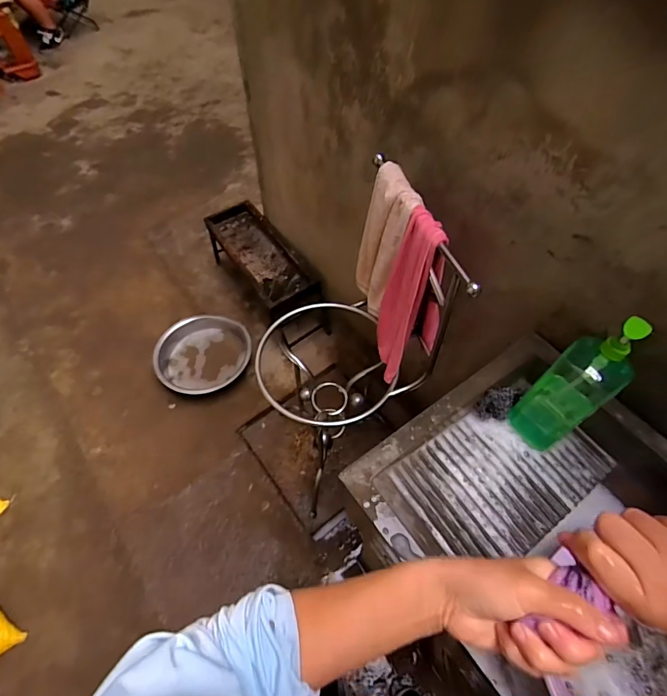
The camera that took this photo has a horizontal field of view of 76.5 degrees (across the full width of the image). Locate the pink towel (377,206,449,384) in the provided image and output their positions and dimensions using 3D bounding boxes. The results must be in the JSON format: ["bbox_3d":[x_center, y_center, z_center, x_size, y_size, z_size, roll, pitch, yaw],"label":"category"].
[{"bbox_3d":[0.161,-0.091,0.885,0.095,0.392,0.133,-9,57,-5],"label":"pink towel"}]

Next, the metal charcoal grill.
[{"bbox_3d":[-0.309,-0.340,1.861,0.246,0.284,0.695,-30,62,-18],"label":"metal charcoal grill"}]

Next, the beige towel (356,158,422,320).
[{"bbox_3d":[0.113,-0.216,0.926,0.067,0.327,0.148,-15,58,-9],"label":"beige towel"}]

